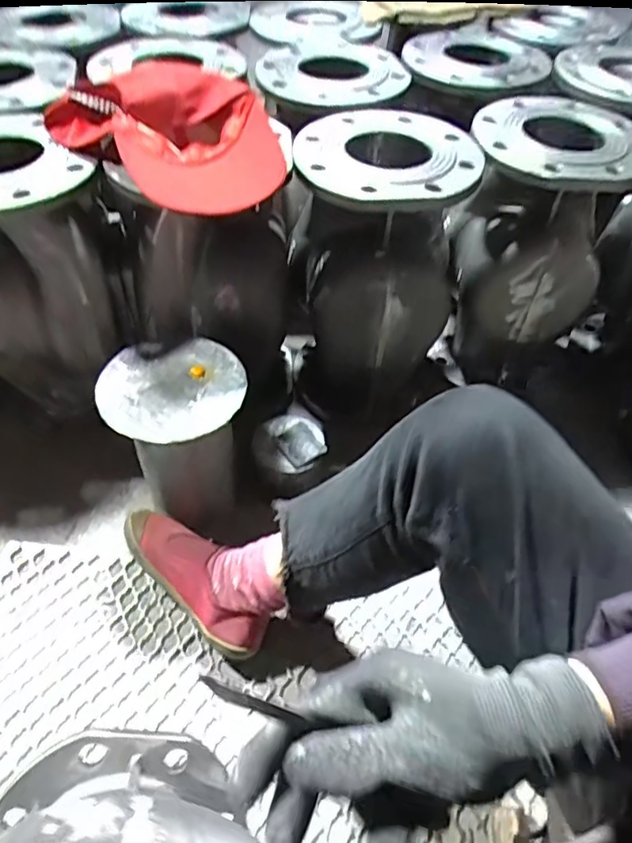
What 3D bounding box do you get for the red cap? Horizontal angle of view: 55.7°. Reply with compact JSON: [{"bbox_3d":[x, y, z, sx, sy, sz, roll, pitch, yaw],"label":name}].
[{"bbox_3d":[-0.160,-0.319,0.630,0.158,0.071,0.235,-34,58,-28],"label":"red cap"}]

